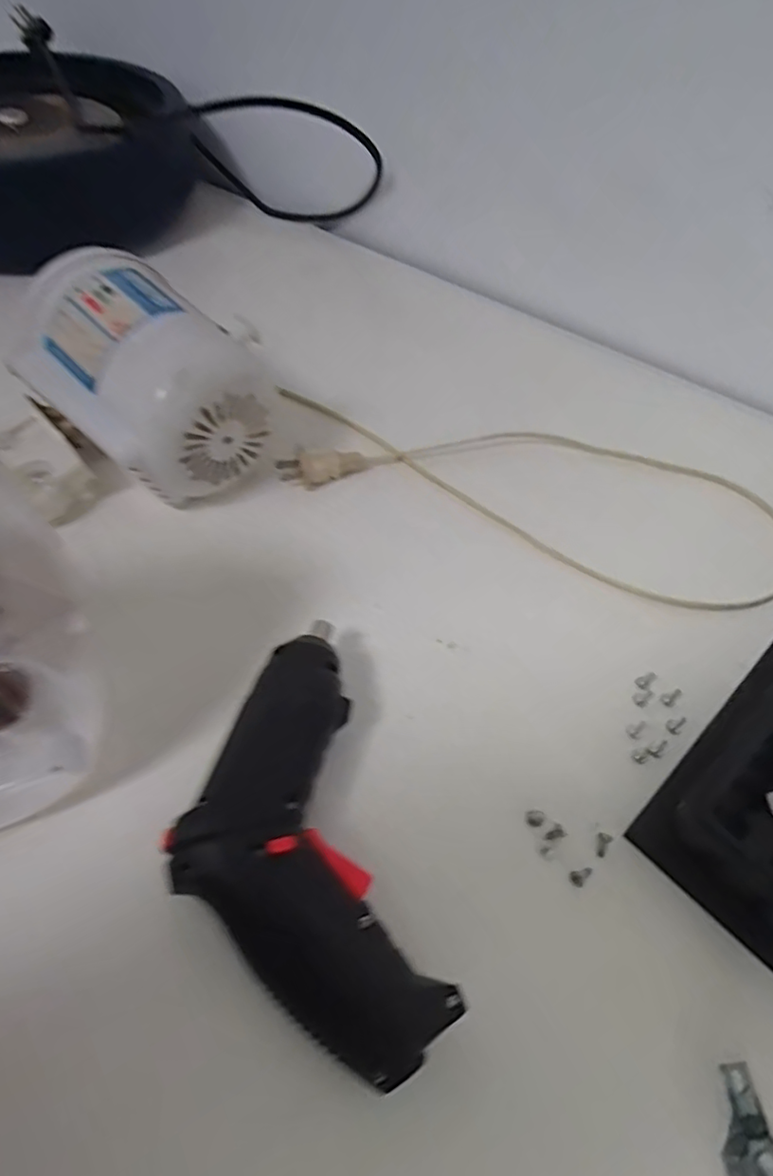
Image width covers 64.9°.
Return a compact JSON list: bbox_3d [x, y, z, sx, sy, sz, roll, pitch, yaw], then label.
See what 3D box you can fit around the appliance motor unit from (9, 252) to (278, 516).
[{"bbox_3d":[-0.150,-0.122,0.369,0.097,0.103,0.139,-38,65,-26],"label":"appliance motor unit"}]

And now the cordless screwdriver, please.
[{"bbox_3d":[-0.042,0.106,0.254,0.090,0.039,0.177,-16,57,-15],"label":"cordless screwdriver"}]

